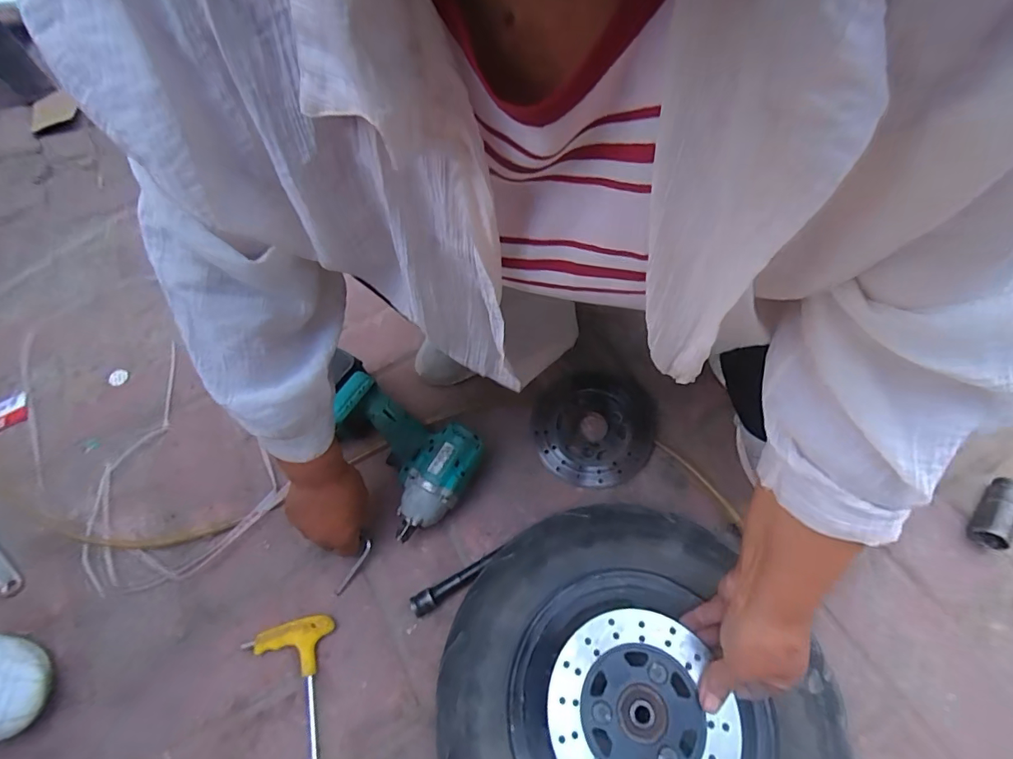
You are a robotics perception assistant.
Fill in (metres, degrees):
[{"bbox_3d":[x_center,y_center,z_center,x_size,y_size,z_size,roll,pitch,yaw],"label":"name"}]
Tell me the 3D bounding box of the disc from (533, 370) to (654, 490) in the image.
[{"bbox_3d":[0.111,0.057,0.607,0.148,0.013,0.158,-2,62,3],"label":"disc"}]

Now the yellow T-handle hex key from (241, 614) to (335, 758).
[{"bbox_3d":[-0.226,0.354,0.474,0.091,0.017,0.201,-8,61,0],"label":"yellow T-handle hex key"}]

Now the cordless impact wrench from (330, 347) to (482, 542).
[{"bbox_3d":[-0.142,0.088,0.582,0.206,0.068,0.130,30,67,19],"label":"cordless impact wrench"}]

